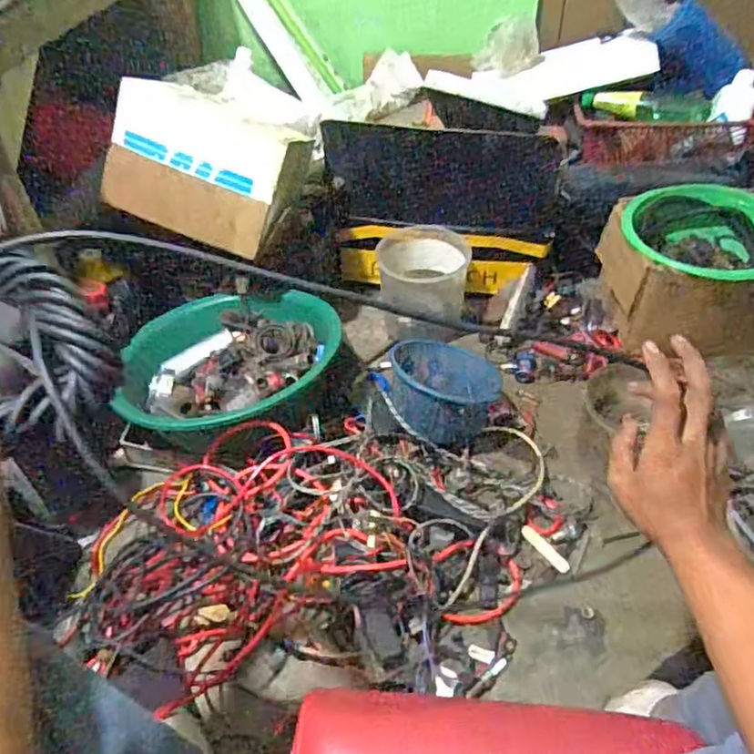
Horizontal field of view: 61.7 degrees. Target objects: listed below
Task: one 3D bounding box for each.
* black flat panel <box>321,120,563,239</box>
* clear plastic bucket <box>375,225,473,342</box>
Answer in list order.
[{"bbox_3d":[0.117,-0.358,1.149,0.416,0.172,0.029,7,25,7],"label":"black flat panel"},{"bbox_3d":[0.088,-0.184,1.187,0.169,0.128,0.151,-1,45,2],"label":"clear plastic bucket"}]

